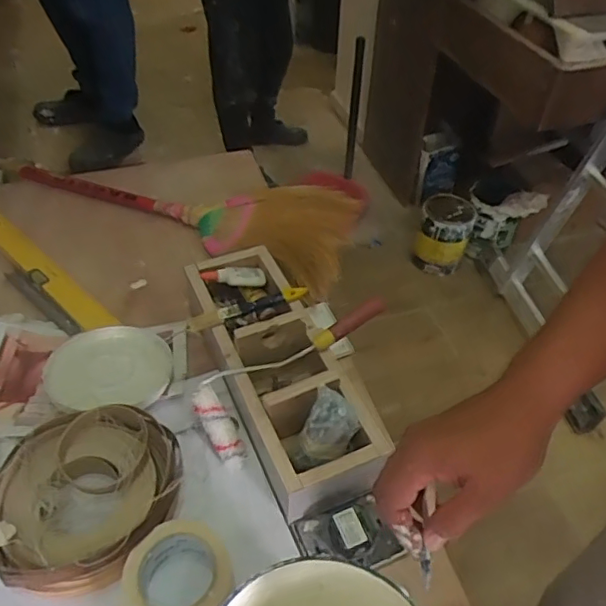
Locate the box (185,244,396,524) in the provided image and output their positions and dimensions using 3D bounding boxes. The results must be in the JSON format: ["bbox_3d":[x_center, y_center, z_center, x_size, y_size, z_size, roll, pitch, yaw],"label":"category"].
[{"bbox_3d":[-0.039,0.074,0.785,0.132,0.098,0.414,-19,49,-20],"label":"box"}]

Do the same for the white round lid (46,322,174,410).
[{"bbox_3d":[-0.276,0.094,0.804,0.165,0.021,0.157,8,38,-6],"label":"white round lid"}]

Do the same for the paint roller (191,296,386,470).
[{"bbox_3d":[-0.003,0.088,0.748,0.304,0.090,0.097,-36,54,-7],"label":"paint roller"}]

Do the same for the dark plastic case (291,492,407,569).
[{"bbox_3d":[0.055,0.271,0.666,0.115,0.046,0.080,-15,48,-16],"label":"dark plastic case"}]

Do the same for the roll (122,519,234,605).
[{"bbox_3d":[-0.132,0.299,0.606,0.108,0.060,0.110,1,45,-1],"label":"roll"}]

